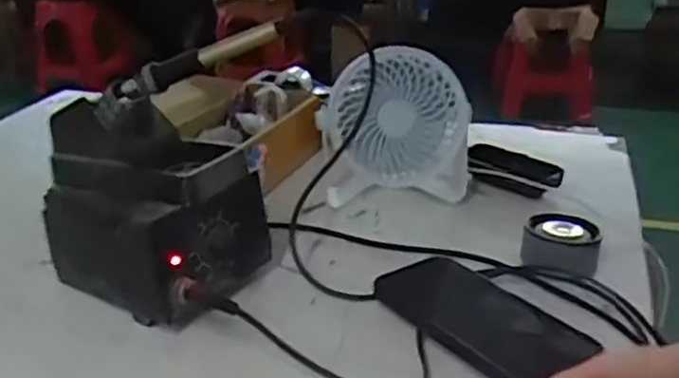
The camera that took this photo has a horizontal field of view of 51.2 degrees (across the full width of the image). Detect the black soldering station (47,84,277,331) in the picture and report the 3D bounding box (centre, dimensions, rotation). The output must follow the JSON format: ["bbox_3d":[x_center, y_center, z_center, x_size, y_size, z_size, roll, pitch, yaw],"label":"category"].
[{"bbox_3d":[-0.149,0.009,0.557,0.153,0.150,0.111,12,29,27],"label":"black soldering station"}]

